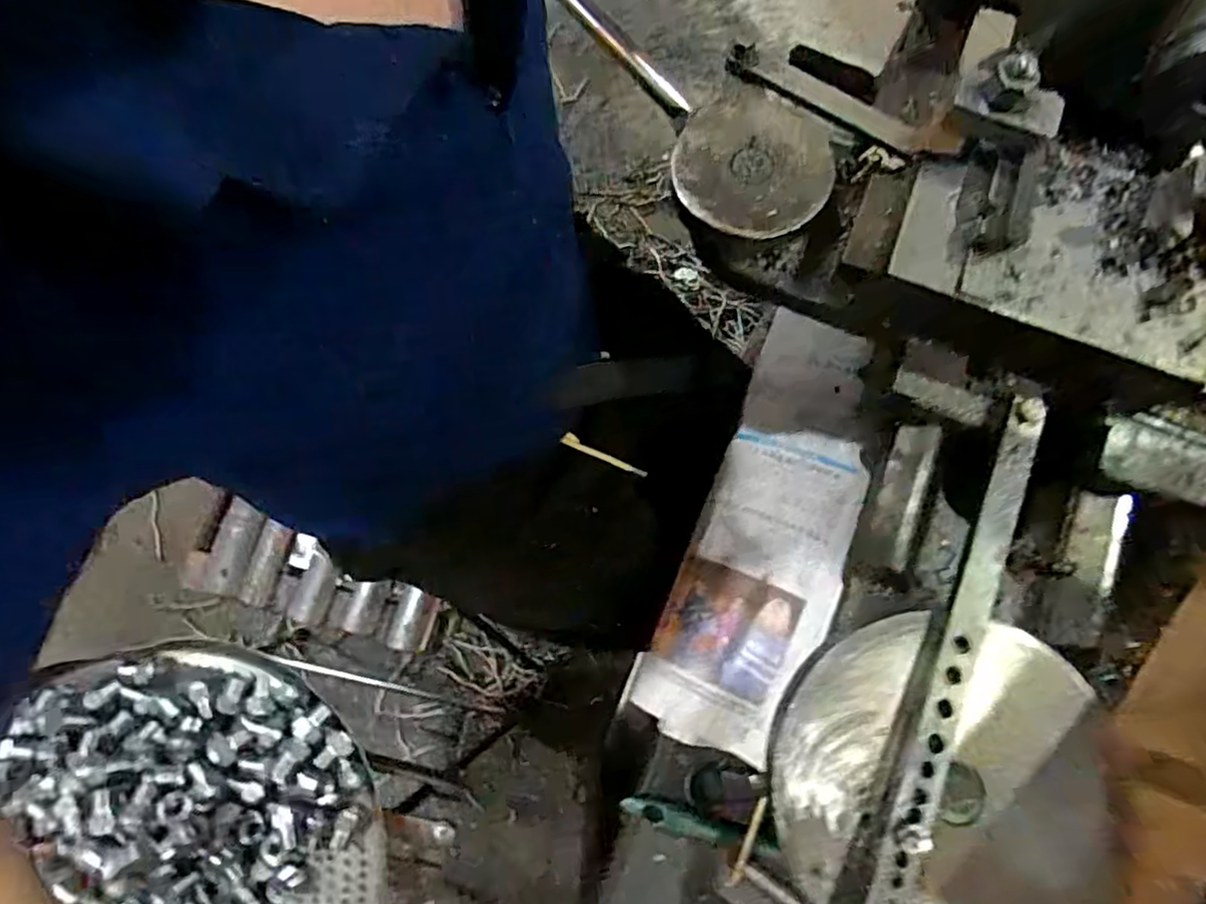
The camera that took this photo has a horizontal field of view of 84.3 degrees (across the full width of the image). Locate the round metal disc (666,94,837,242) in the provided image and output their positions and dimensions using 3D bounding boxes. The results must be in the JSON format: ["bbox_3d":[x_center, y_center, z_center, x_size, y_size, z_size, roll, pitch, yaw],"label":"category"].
[{"bbox_3d":[0.093,-0.181,0.417,0.098,0.009,0.094,0,77,-1],"label":"round metal disc"}]

